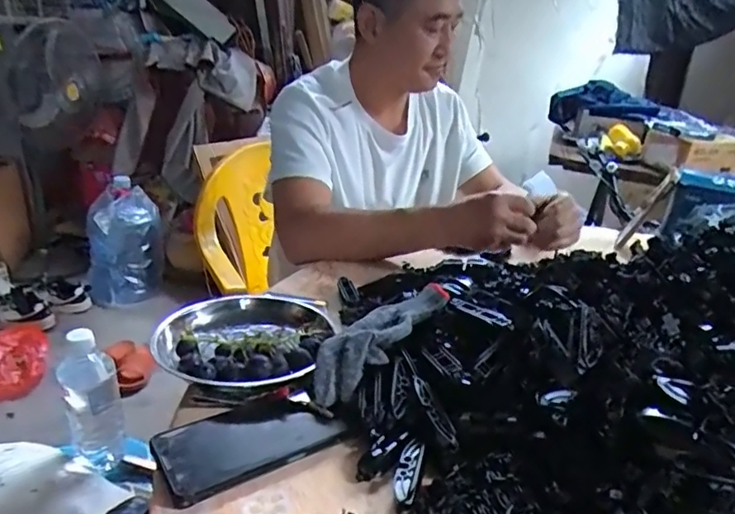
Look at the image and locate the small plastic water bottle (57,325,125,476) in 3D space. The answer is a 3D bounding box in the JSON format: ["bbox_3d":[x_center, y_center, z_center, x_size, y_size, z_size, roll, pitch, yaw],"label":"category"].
[{"bbox_3d":[-0.368,0.191,0.743,0.067,0.213,0.064,-7,25,-26],"label":"small plastic water bottle"}]

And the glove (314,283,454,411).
[{"bbox_3d":[0.009,0.072,0.541,0.057,0.037,0.170,23,45,39],"label":"glove"}]

